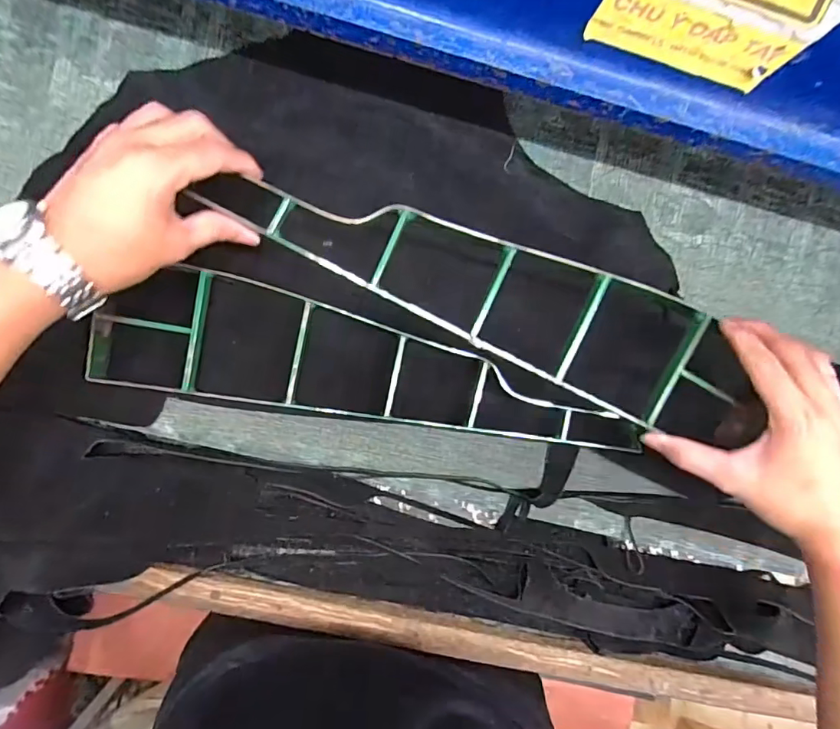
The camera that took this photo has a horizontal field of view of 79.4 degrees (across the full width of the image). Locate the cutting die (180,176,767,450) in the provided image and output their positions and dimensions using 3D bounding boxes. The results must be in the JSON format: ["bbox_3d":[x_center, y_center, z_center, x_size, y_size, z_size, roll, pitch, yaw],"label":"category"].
[{"bbox_3d":[0.062,-0.059,0.370,0.442,0.031,0.097,26,90,-5],"label":"cutting die"}]

